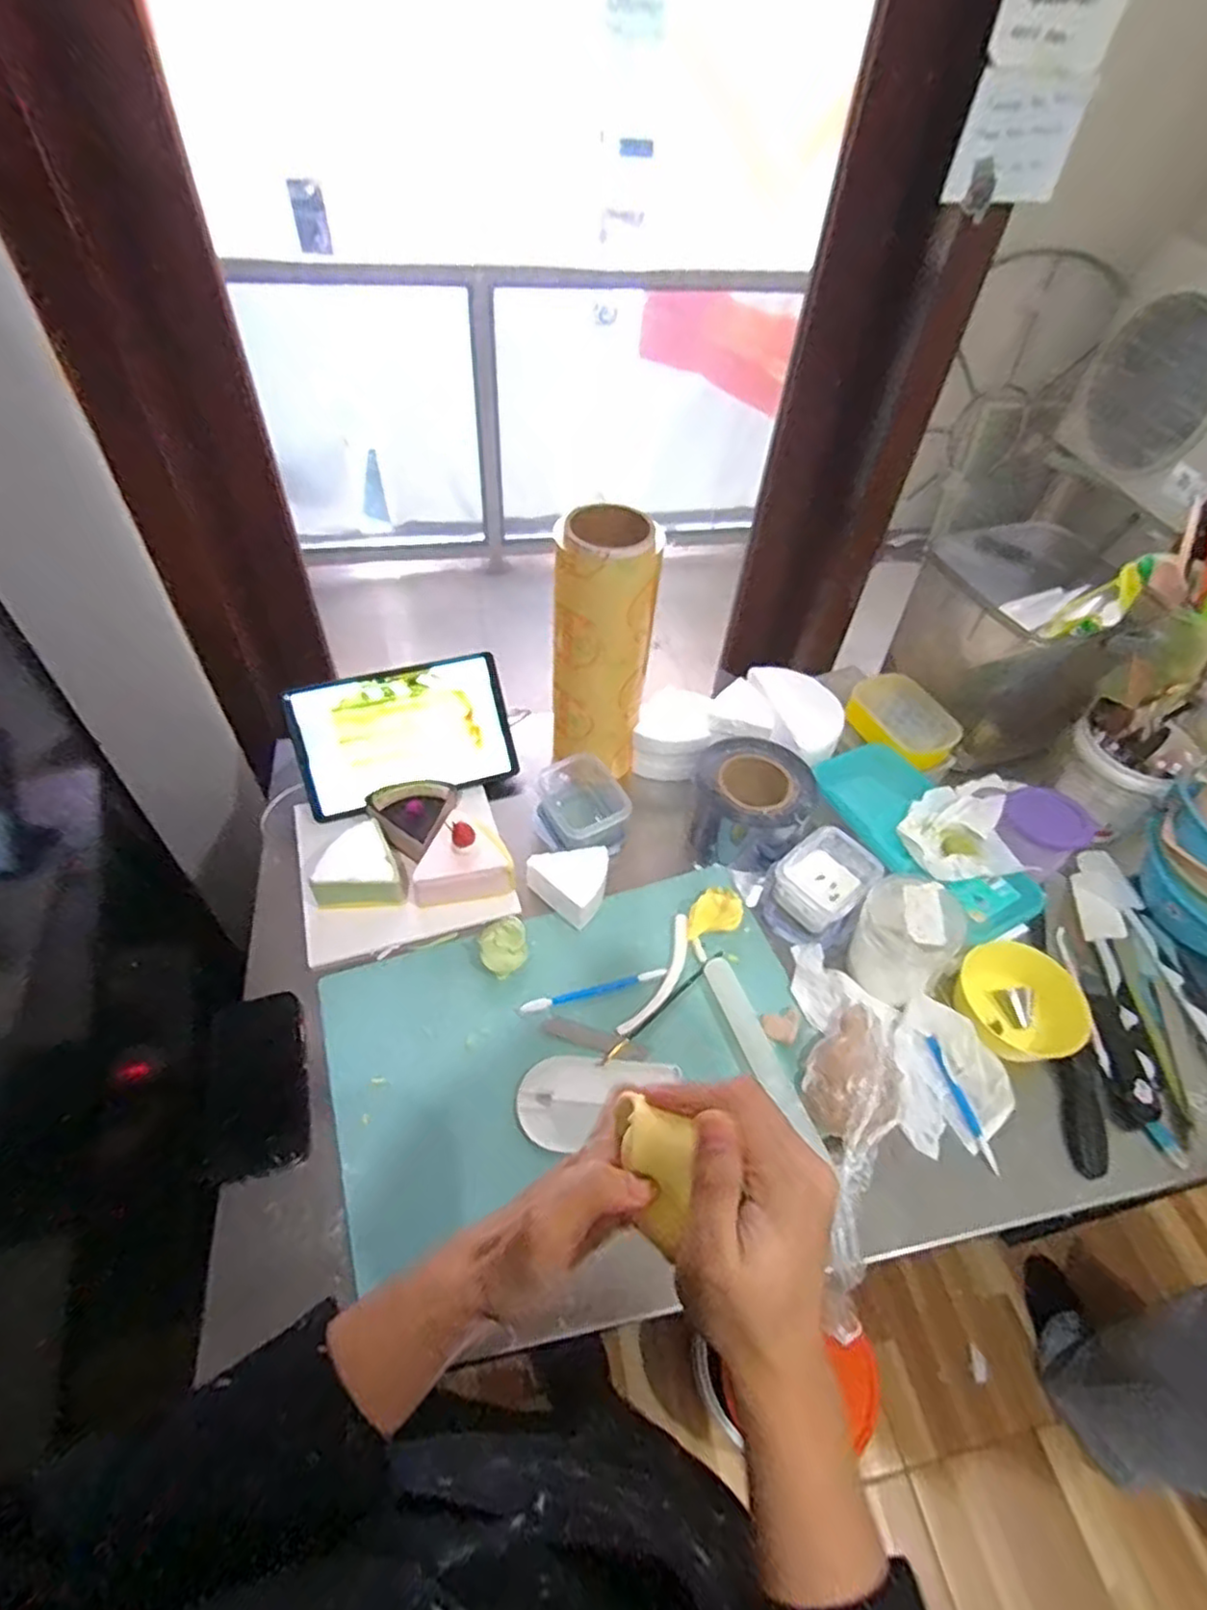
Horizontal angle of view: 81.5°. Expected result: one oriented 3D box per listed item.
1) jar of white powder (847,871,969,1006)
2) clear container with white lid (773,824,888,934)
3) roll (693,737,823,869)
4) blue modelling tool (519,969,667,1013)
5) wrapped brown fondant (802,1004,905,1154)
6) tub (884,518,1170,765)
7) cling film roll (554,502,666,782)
[{"bbox_3d":[0.290,0.131,0.683,0.093,0.103,0.093,32,55,21],"label":"jar of white powder"},{"bbox_3d":[0.237,0.084,0.757,0.100,0.056,0.086,-32,59,-27],"label":"clear container with white lid"},{"bbox_3d":[0.169,0.001,0.815,0.129,0.088,0.133,2,50,-3],"label":"roll"},{"bbox_3d":[-0.009,0.184,0.695,0.148,0.004,0.012,-12,52,-14],"label":"blue modelling tool"},{"bbox_3d":[0.222,0.241,0.616,0.081,0.057,0.112,38,57,25],"label":"wrapped brown fondant"},{"bbox_3d":[0.530,-0.209,0.903,0.228,0.218,0.212,2,50,-3],"label":"tub"},{"bbox_3d":[0.001,-0.160,0.763,0.100,0.294,0.074,8,50,2],"label":"cling film roll"}]

